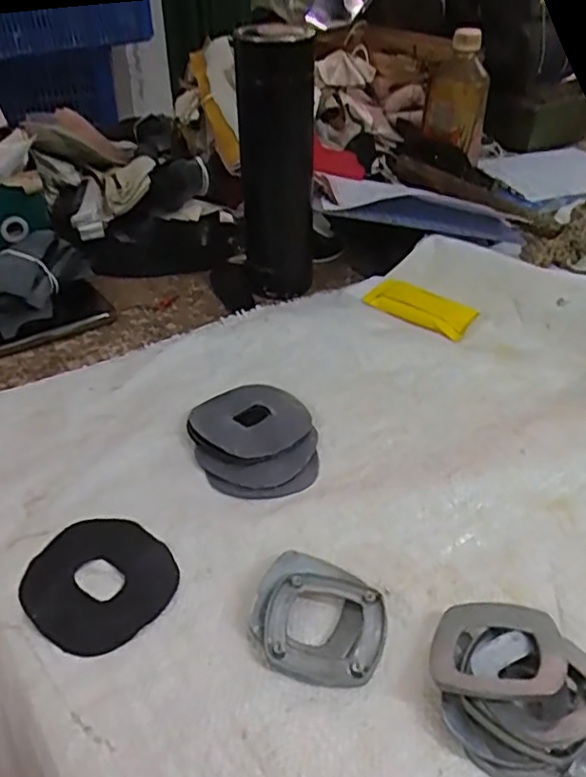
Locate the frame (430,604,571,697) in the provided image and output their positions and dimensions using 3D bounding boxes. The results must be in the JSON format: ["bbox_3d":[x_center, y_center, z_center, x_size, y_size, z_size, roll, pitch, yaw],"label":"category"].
[{"bbox_3d":[0.099,0.126,0.306,0.061,0.008,0.054,-4,26,19],"label":"frame"}]

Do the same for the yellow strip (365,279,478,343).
[{"bbox_3d":[0.117,-0.076,0.582,0.098,0.014,0.040,25,44,27],"label":"yellow strip"}]

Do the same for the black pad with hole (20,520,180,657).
[{"bbox_3d":[-0.109,0.107,0.352,0.079,0.008,0.075,28,45,30],"label":"black pad with hole"}]

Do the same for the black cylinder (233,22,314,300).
[{"bbox_3d":[-0.015,-0.205,0.578,0.067,0.221,0.077,0,38,-2],"label":"black cylinder"}]

